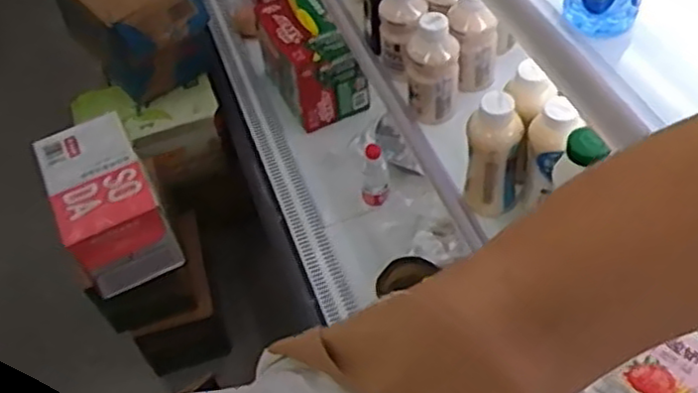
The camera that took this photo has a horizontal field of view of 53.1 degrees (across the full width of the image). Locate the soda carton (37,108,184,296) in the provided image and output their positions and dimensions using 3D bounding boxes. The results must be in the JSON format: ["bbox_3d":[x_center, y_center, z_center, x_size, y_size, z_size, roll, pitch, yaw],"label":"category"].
[{"bbox_3d":[-0.498,0.022,1.459,0.203,0.223,0.300,-20,52,-11],"label":"soda carton"}]

